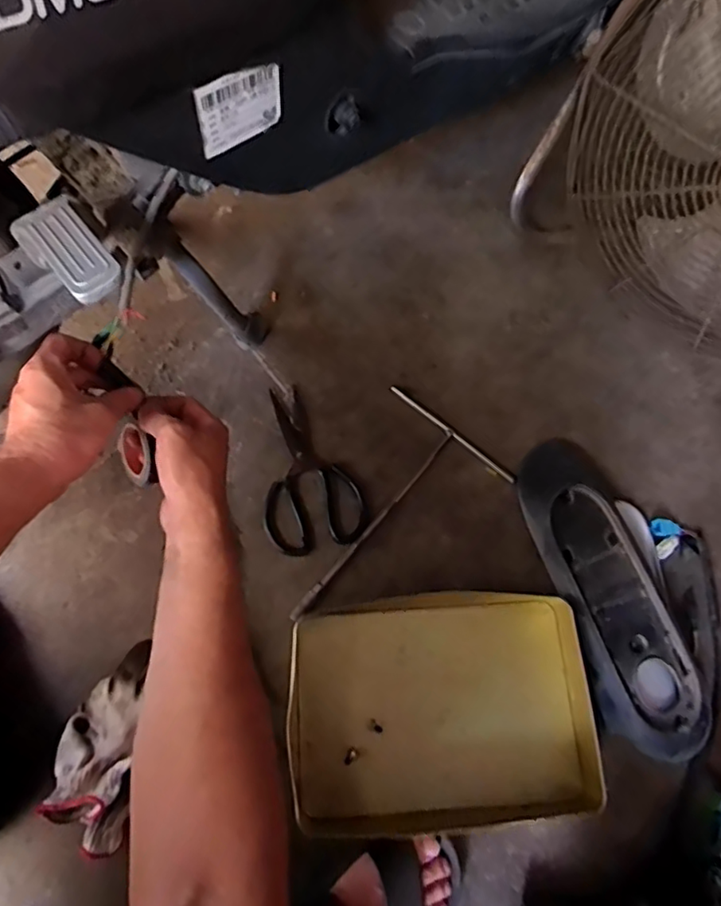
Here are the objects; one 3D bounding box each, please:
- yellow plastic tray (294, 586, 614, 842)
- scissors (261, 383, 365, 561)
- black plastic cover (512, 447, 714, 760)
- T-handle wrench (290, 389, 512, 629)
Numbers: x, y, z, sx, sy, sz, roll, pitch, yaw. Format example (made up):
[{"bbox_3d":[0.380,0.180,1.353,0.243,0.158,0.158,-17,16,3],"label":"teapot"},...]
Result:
[{"bbox_3d":[0.089,0.271,0.607,0.323,0.055,0.231,0,70,-3],"label":"yellow plastic tray"},{"bbox_3d":[-0.071,0.018,0.720,0.119,0.008,0.213,-12,71,-7],"label":"scissors"},{"bbox_3d":[0.284,0.155,0.662,0.117,0.046,0.358,-13,71,-7],"label":"black plastic cover"},{"bbox_3d":[0.023,0.079,0.700,0.189,0.012,0.308,39,73,11],"label":"T-handle wrench"}]

